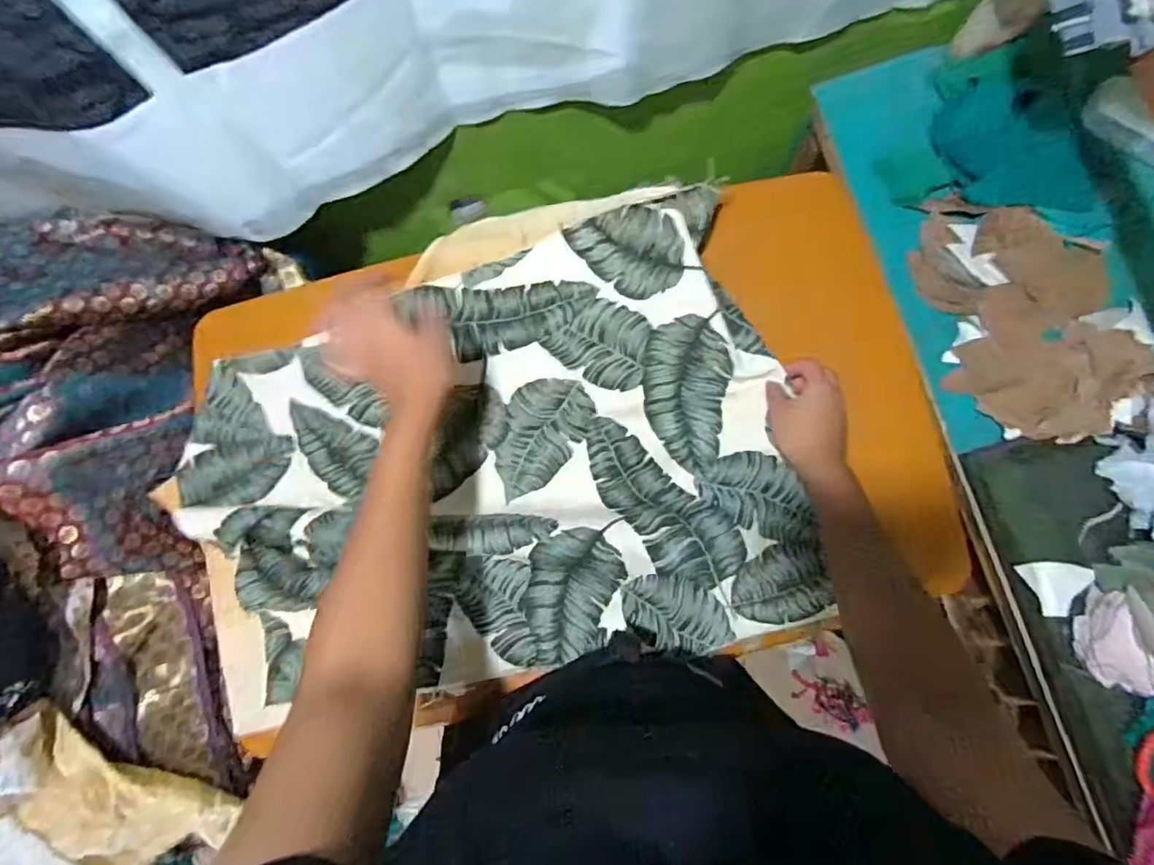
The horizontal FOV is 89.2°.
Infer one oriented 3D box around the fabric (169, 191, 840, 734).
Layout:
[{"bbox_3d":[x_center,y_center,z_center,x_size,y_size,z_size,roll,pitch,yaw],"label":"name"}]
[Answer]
[{"bbox_3d":[-0.087,0.016,0.577,0.587,0.060,0.446,-12,81,0],"label":"fabric"}]

